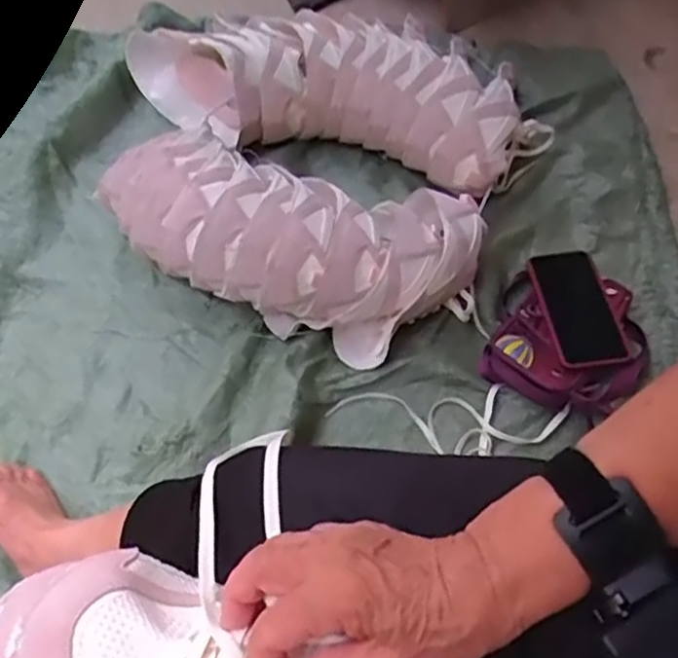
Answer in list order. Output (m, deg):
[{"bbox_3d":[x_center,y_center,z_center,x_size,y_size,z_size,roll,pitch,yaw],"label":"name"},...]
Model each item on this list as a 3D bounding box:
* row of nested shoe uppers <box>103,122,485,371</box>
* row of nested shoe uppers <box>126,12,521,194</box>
[{"bbox_3d":[-0.060,-0.108,0.820,0.433,0.143,0.192,16,63,10],"label":"row of nested shoe uppers"},{"bbox_3d":[-0.026,-0.347,0.960,0.539,0.120,0.214,14,62,9],"label":"row of nested shoe uppers"}]

